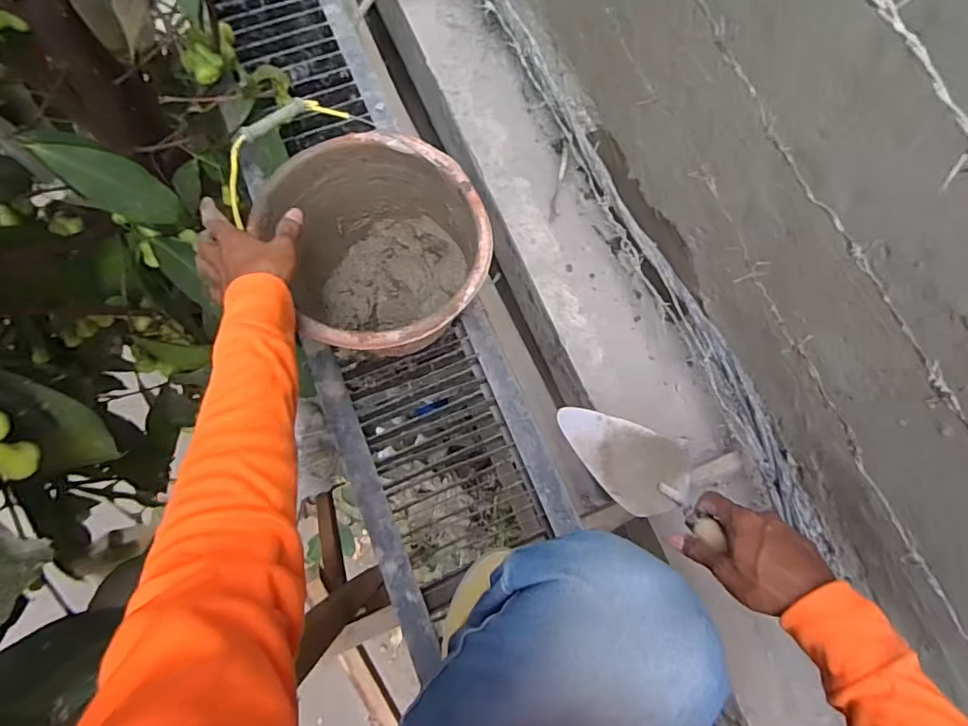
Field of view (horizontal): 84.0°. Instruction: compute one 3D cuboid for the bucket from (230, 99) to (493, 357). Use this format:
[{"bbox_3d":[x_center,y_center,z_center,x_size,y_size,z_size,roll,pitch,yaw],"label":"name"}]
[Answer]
[{"bbox_3d":[-0.140,-0.143,0.696,0.251,0.200,0.295,-35,78,-9],"label":"bucket"}]

